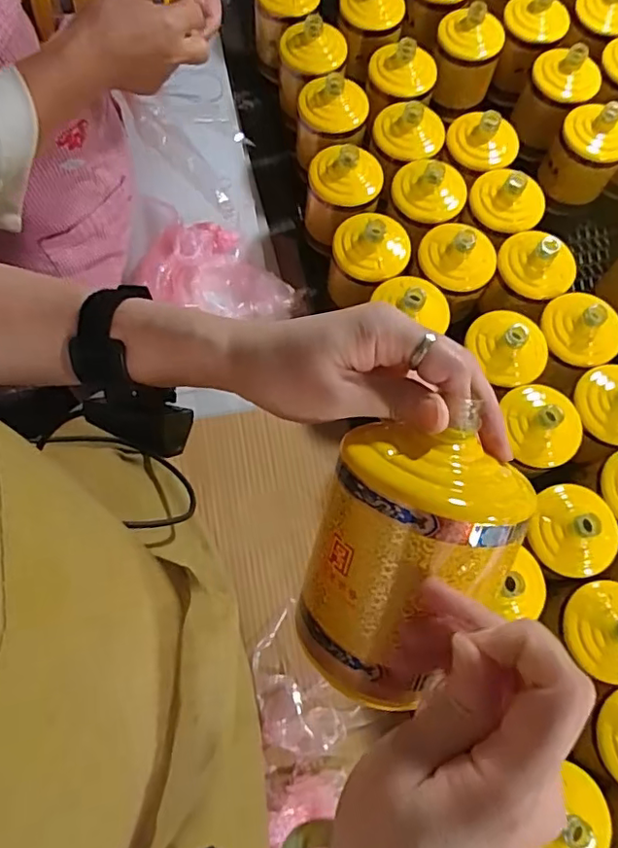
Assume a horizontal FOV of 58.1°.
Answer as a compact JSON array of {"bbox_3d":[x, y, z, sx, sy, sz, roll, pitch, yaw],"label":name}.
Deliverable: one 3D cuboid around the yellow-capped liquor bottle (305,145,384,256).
[{"bbox_3d":[0.047,-0.318,0.769,0.101,0.119,0.104,9,73,4],"label":"yellow-capped liquor bottle"}]

